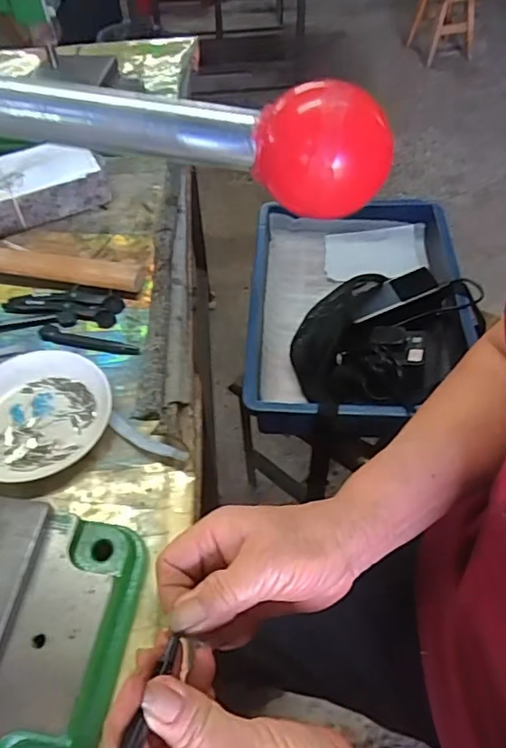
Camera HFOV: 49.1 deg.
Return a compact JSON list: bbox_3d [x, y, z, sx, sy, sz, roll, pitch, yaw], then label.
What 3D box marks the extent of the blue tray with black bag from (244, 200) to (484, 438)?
[{"bbox_3d":[0.158,-0.096,0.790,0.309,0.100,0.417,2,51,3],"label":"blue tray with black bag"}]

